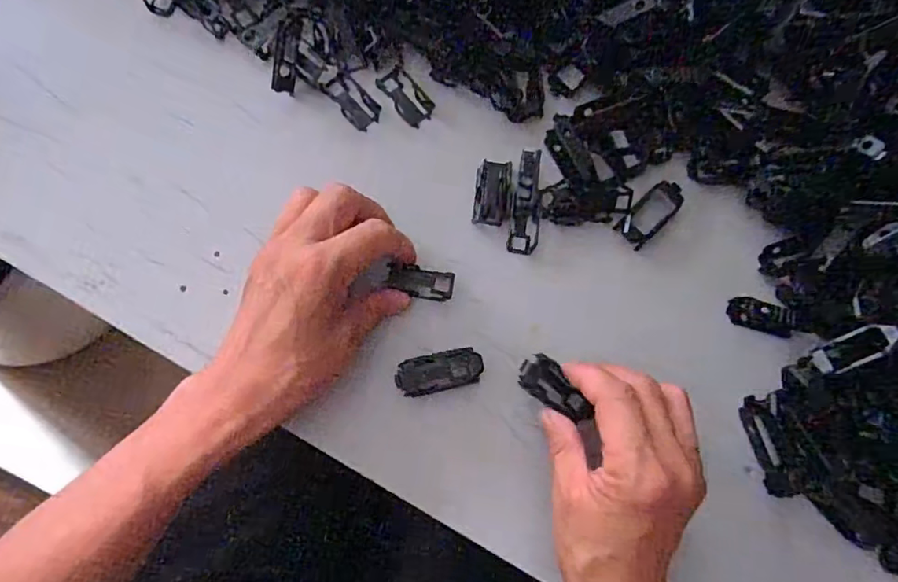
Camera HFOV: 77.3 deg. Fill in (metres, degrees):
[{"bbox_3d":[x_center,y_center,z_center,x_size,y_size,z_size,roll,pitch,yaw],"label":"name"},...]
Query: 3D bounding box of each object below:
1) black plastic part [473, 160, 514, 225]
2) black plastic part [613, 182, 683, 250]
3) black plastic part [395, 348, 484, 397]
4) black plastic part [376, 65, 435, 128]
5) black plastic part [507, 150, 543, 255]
[{"bbox_3d":[0.027,-0.062,0.355,0.021,0.006,0.040,8,82,-4],"label":"black plastic part"},{"bbox_3d":[0.133,-0.052,0.367,0.022,0.006,0.052,45,81,1],"label":"black plastic part"},{"bbox_3d":[-0.006,0.048,0.332,0.050,0.014,0.021,-12,84,-7],"label":"black plastic part"},{"bbox_3d":[-0.028,-0.127,0.367,0.023,0.004,0.039,-44,89,-9],"label":"black plastic part"},{"bbox_3d":[0.050,-0.056,0.355,0.019,0.009,0.064,6,82,-5],"label":"black plastic part"}]

